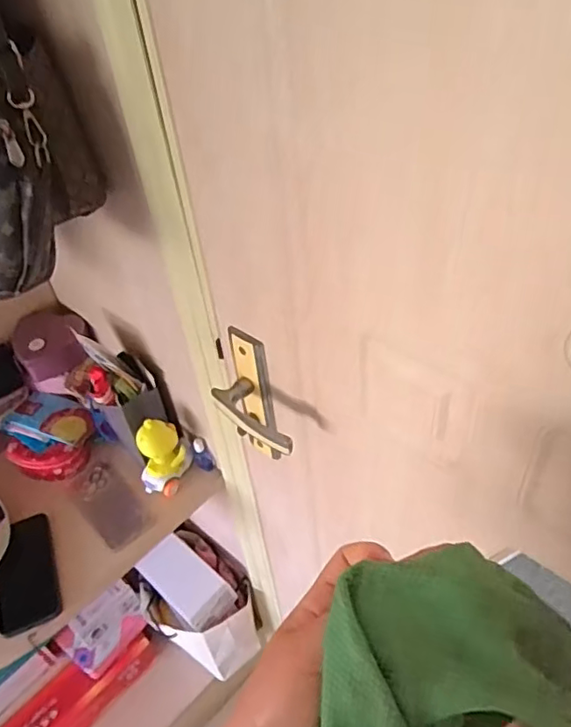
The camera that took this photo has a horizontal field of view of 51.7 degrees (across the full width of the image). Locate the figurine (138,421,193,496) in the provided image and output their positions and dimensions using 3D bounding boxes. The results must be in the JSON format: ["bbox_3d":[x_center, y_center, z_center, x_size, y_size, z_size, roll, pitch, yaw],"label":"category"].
[{"bbox_3d":[-0.179,0.130,0.849,0.047,0.119,0.075,11,46,19],"label":"figurine"}]

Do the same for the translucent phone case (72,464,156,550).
[{"bbox_3d":[-0.256,0.204,0.865,0.076,0.017,0.152,-33,49,-24],"label":"translucent phone case"}]

